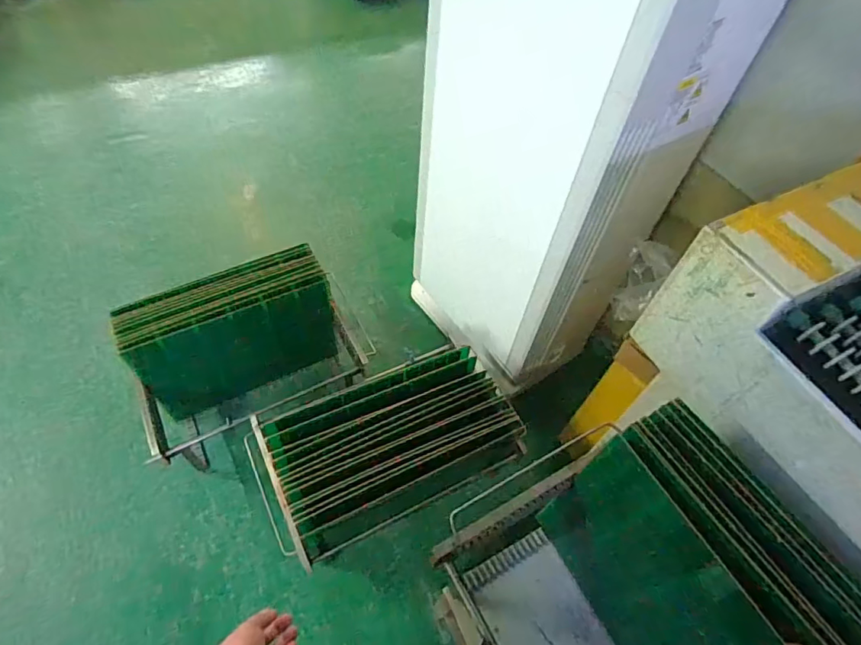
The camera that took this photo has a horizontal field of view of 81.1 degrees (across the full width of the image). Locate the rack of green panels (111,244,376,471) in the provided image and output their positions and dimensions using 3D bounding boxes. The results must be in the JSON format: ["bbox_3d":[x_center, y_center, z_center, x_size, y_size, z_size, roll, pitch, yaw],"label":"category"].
[{"bbox_3d":[-0.555,0.113,1.547,0.632,0.409,0.381,-24,60,-20],"label":"rack of green panels"}]

